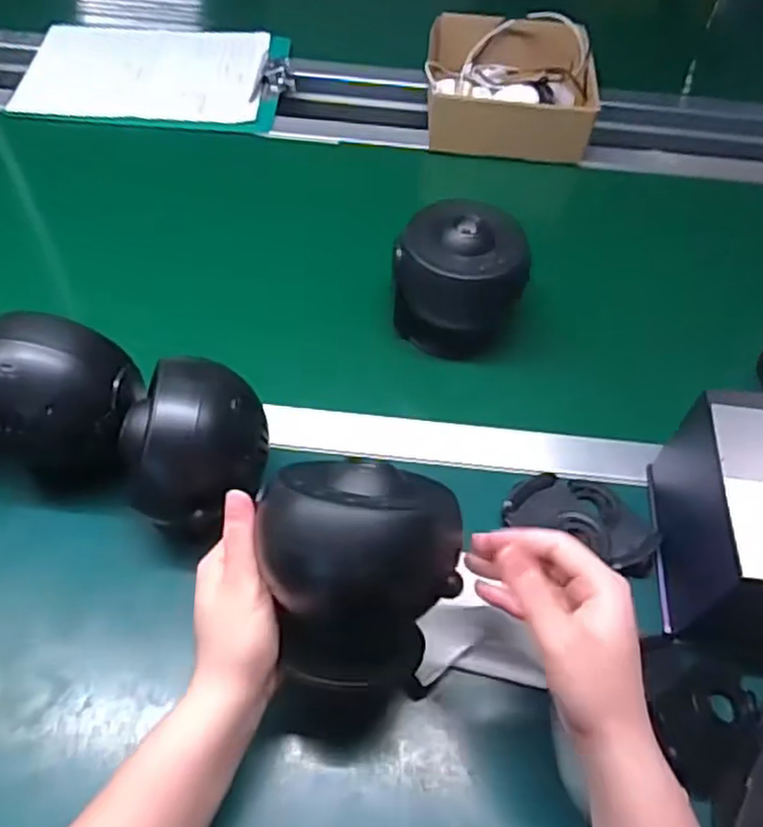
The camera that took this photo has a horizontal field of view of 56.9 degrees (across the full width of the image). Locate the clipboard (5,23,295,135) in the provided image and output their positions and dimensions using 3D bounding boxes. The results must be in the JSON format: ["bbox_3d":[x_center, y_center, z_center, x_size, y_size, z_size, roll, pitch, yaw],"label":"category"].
[{"bbox_3d":[-0.276,-0.424,0.879,0.321,0.020,0.217,-3,58,-10],"label":"clipboard"}]

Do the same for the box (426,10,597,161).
[{"bbox_3d":[0.155,-0.398,0.866,0.191,0.082,0.177,3,53,1],"label":"box"}]

